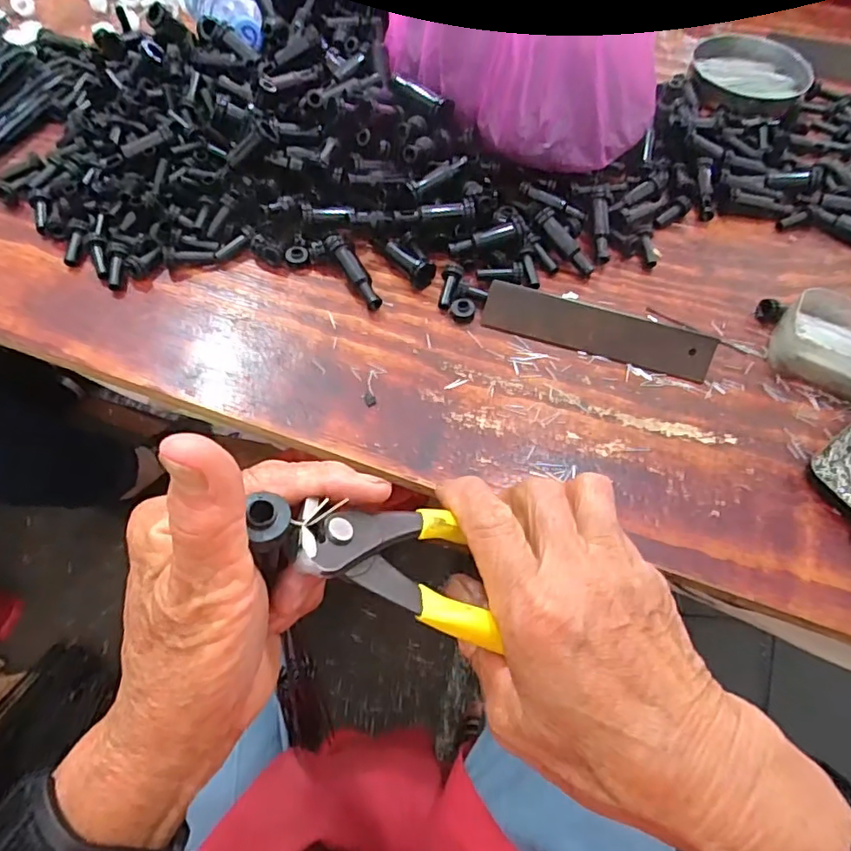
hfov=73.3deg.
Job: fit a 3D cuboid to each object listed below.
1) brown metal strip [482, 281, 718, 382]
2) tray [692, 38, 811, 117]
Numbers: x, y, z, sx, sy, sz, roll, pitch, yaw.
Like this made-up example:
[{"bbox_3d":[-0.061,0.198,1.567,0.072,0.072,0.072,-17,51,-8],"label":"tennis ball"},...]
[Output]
[{"bbox_3d":[0.133,-0.072,0.442,0.173,0.036,0.005,16,21,5],"label":"brown metal strip"},{"bbox_3d":[0.353,-0.385,0.625,0.123,0.030,0.123,1,61,-3],"label":"tray"}]

